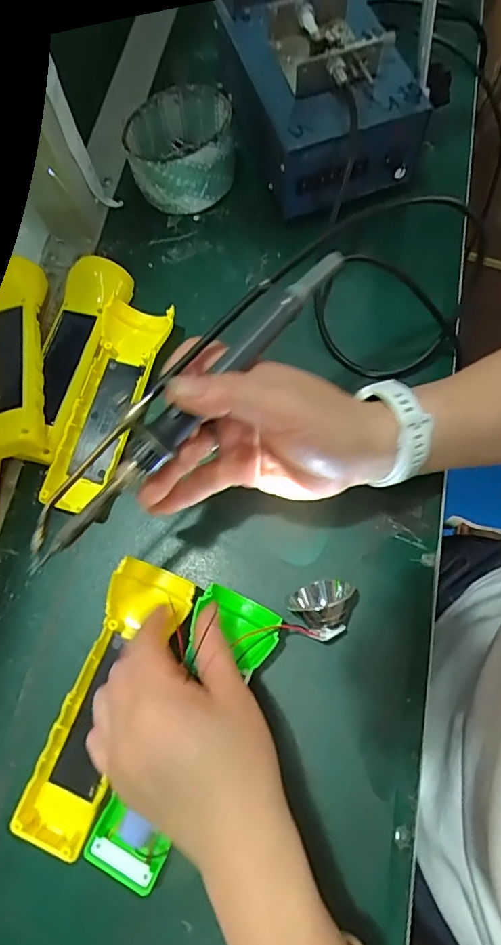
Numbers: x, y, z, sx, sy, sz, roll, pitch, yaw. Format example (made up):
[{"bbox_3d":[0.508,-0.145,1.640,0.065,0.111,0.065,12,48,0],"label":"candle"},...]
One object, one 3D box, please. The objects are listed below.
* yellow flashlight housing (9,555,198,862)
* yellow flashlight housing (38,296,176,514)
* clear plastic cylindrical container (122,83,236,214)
[{"bbox_3d":[-0.084,0.137,0.307,0.050,0.026,0.163,19,76,8],"label":"yellow flashlight housing"},{"bbox_3d":[-0.103,-0.051,0.368,0.047,0.024,0.162,16,74,7],"label":"yellow flashlight housing"},{"bbox_3d":[-0.057,-0.269,0.424,0.083,0.049,0.080,-1,73,2],"label":"clear plastic cylindrical container"}]

